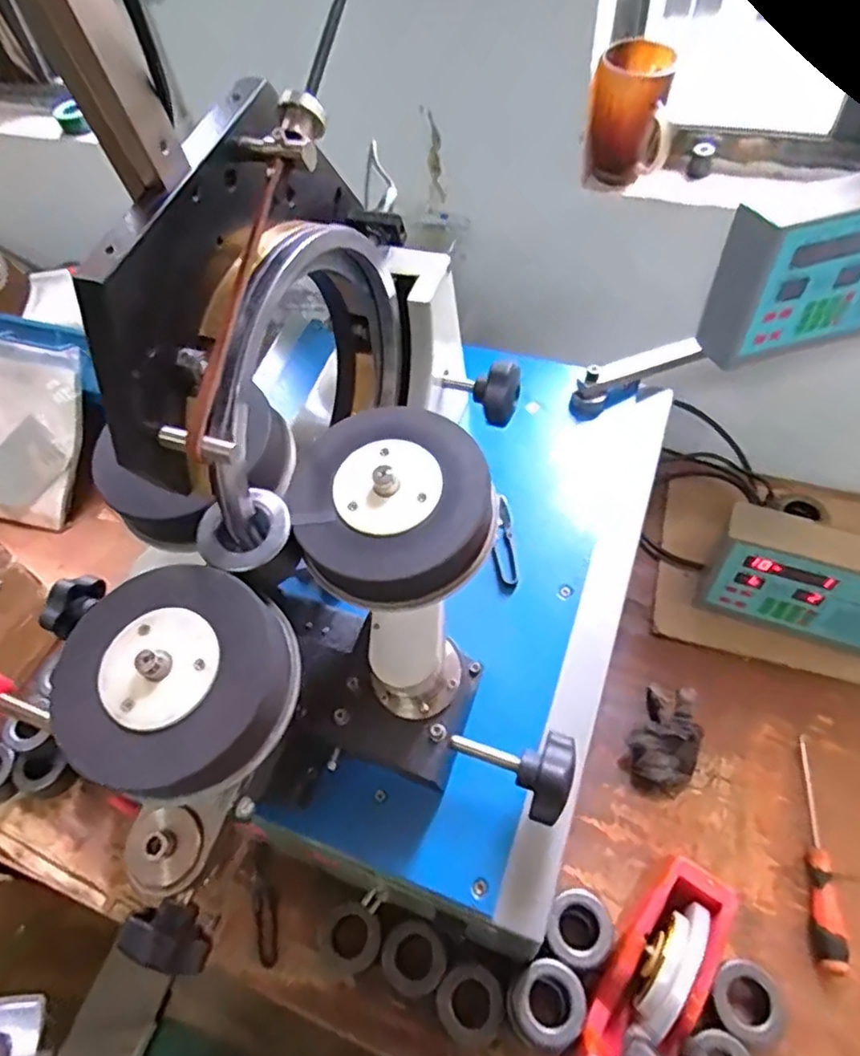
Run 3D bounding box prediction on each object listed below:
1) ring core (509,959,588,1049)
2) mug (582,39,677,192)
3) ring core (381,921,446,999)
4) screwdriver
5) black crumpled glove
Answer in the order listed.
[{"bbox_3d":[0.102,0.417,0.547,0.065,0.036,0.058,-35,58,-19],"label":"ring core"},{"bbox_3d":[0.223,-0.454,0.699,0.089,0.122,0.088,9,55,12],"label":"mug"},{"bbox_3d":[-0.016,0.409,0.592,0.057,0.018,0.059,-3,54,4],"label":"ring core"},{"bbox_3d":[0.395,0.321,0.640,0.029,0.026,0.224,8,55,11],"label":"screwdriver"},{"bbox_3d":[0.267,0.234,0.698,0.076,0.065,0.119,25,60,21],"label":"black crumpled glove"}]

